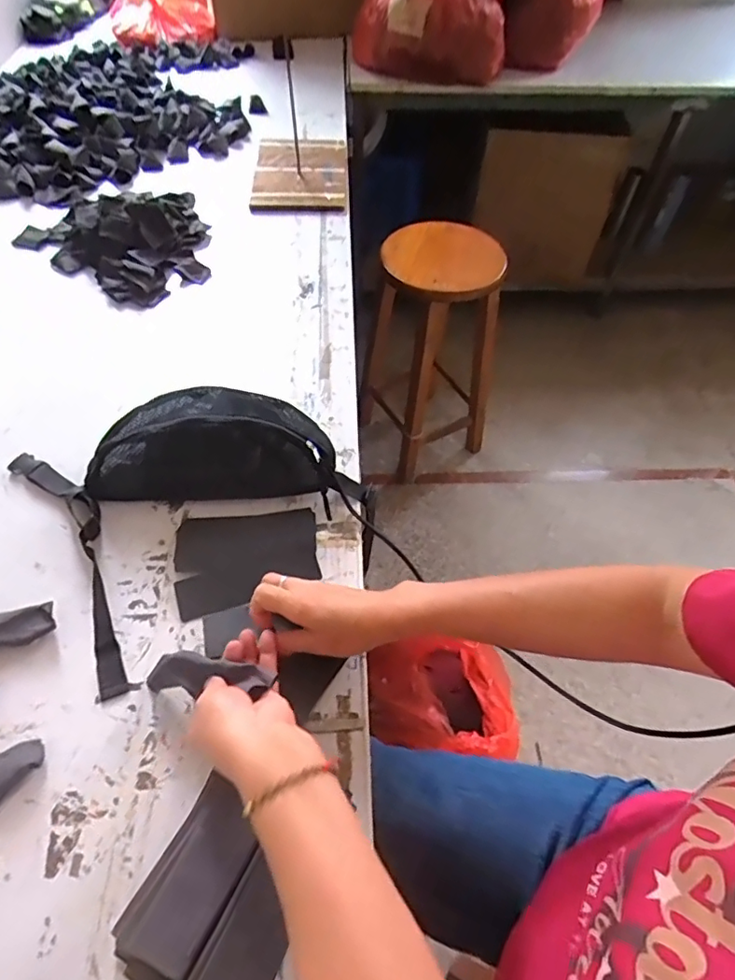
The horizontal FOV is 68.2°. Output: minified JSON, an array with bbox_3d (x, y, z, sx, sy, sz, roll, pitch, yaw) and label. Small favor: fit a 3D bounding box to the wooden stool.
[{"bbox_3d":[0.168,-0.340,1.436,0.309,0.640,0.309,-23,58,-16],"label":"wooden stool"}]

